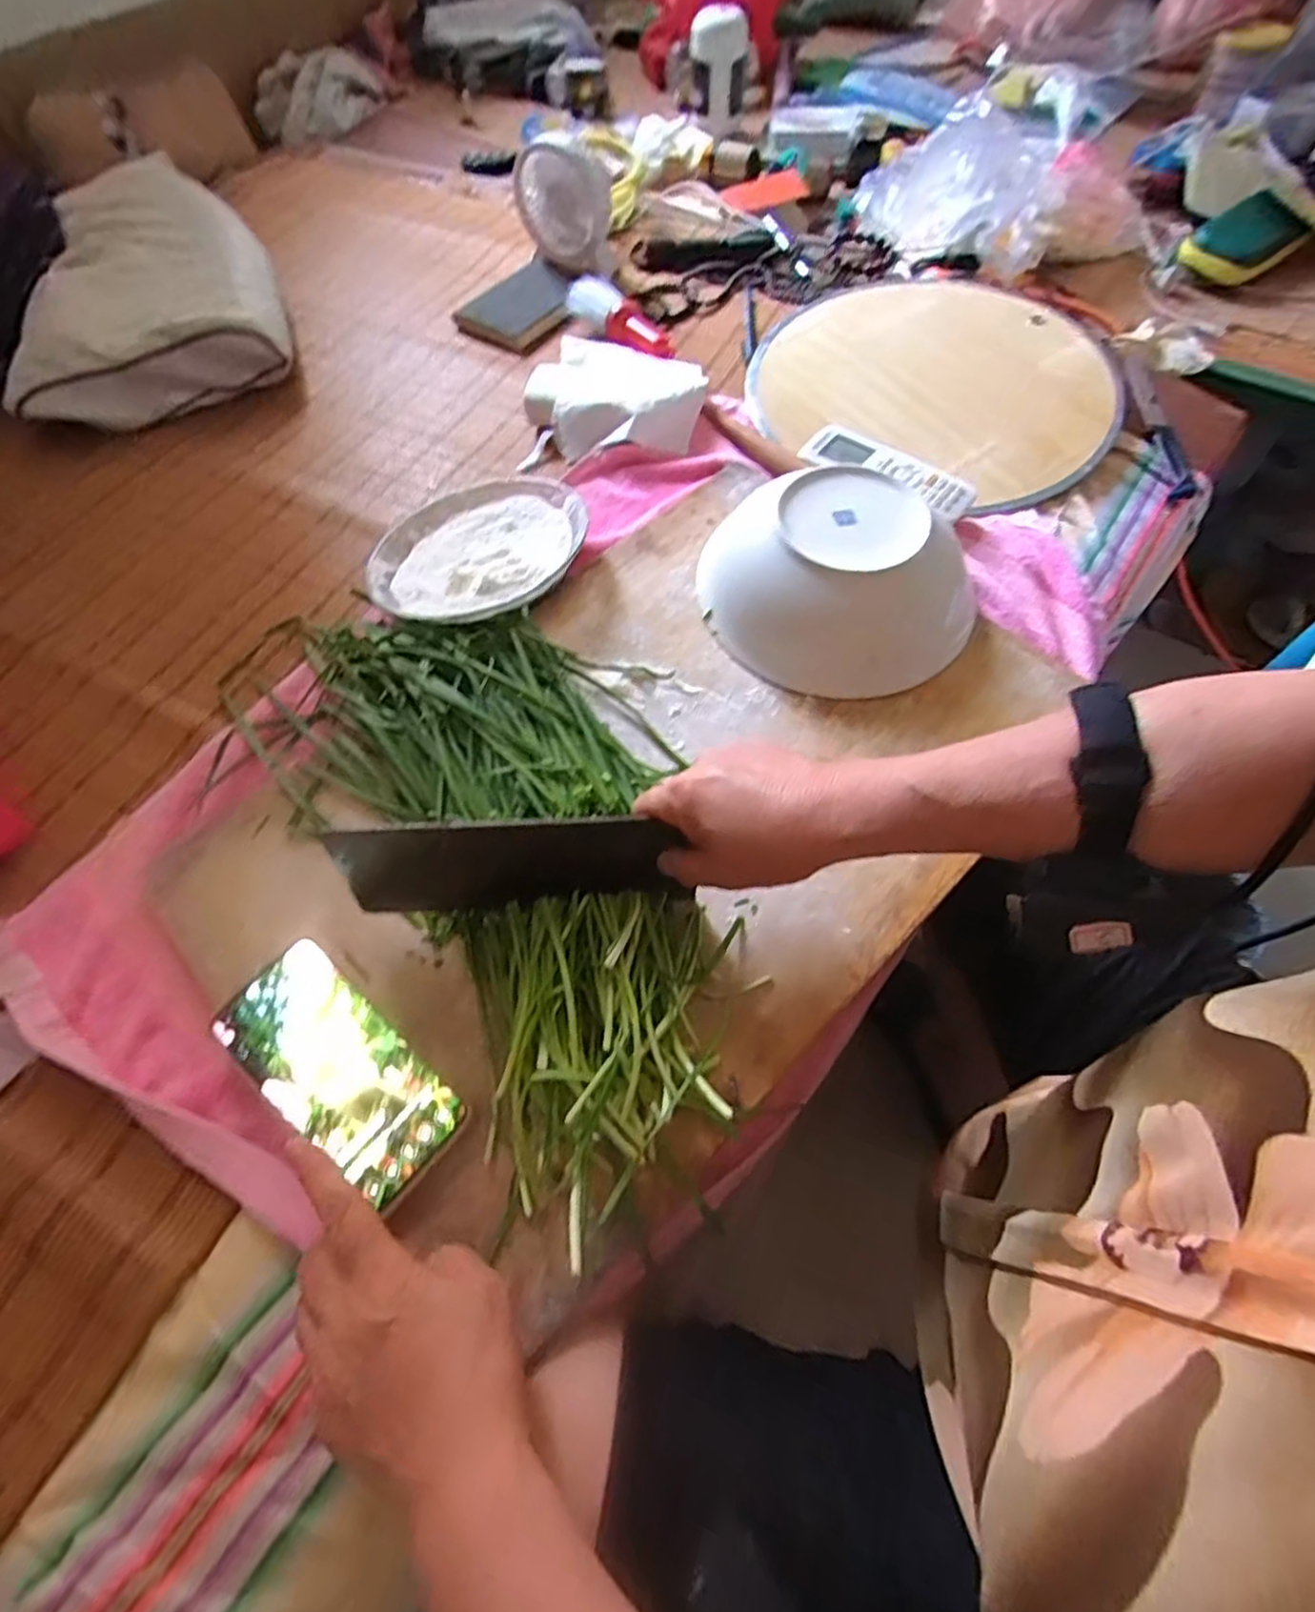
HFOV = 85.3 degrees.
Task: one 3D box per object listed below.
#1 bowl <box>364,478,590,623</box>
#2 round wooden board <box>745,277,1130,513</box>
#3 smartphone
[{"bbox_3d":[-0.145,-0.203,0.584,0.174,0.055,0.169,-1,60,2],"label":"bowl"},{"bbox_3d":[0.287,-0.439,0.717,0.342,0.024,0.330,1,62,-1],"label":"round wooden board"},{"bbox_3d":[-0.181,0.147,0.405,0.153,0.010,0.071,35,66,17],"label":"smartphone"}]

